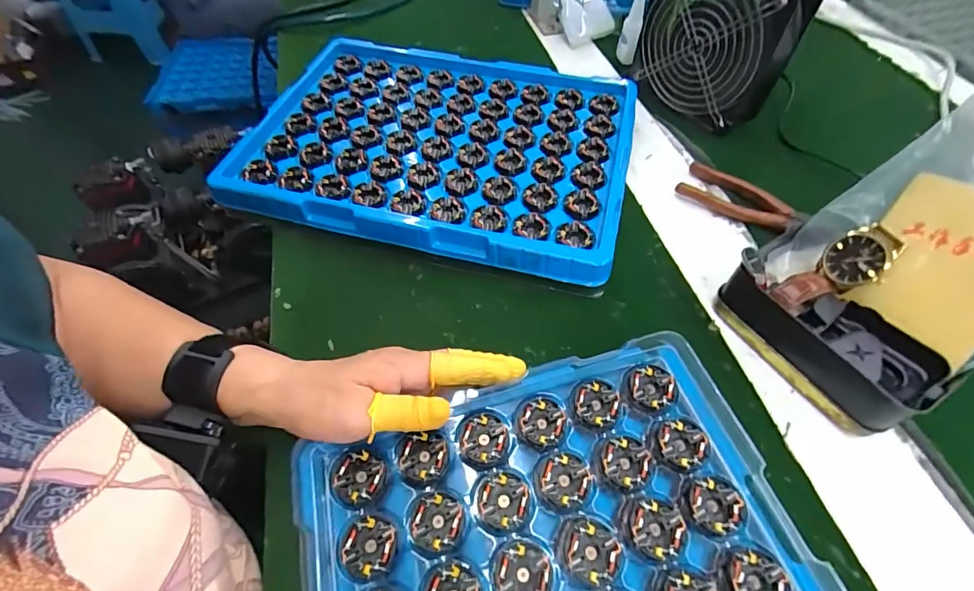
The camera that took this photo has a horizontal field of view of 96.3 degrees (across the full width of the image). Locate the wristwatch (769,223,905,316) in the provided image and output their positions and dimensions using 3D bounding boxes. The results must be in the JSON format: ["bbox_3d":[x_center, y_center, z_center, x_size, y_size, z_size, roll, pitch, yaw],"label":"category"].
[{"bbox_3d":[0.247,-0.015,0.312,0.081,0.024,0.035,-35,59,12],"label":"wristwatch"}]

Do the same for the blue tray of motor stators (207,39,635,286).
[{"bbox_3d":[-0.049,-0.158,0.457,0.380,0.043,0.276,11,56,10],"label":"blue tray of motor stators"}]

